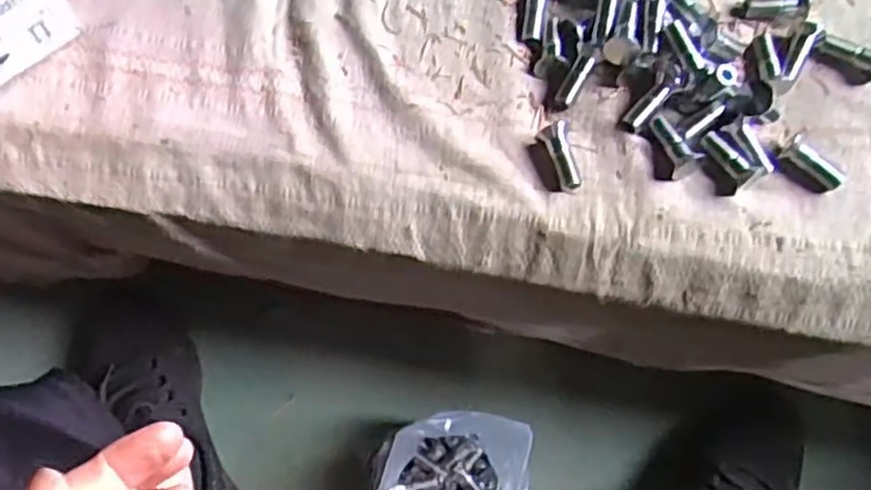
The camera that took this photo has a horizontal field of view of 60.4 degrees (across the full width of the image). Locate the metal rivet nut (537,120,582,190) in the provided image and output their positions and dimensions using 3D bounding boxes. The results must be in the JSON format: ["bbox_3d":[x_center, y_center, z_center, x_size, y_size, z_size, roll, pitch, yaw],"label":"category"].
[{"bbox_3d":[0.067,-0.047,0.401,0.016,0.014,0.037,-12,74,-6],"label":"metal rivet nut"}]

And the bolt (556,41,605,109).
[{"bbox_3d":[0.081,-0.095,0.419,0.012,0.008,0.038,30,96,9],"label":"bolt"}]

